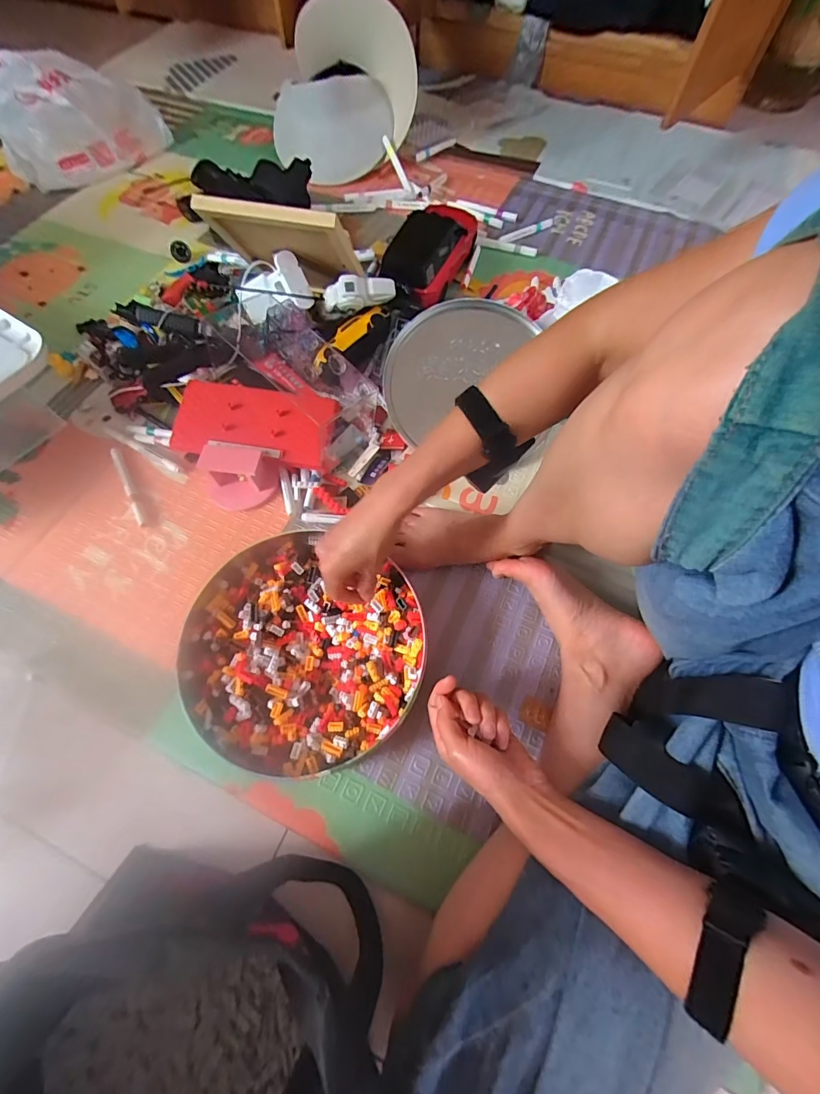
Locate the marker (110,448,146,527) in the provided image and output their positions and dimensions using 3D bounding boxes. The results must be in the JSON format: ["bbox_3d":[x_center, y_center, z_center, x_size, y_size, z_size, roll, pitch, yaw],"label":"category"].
[{"bbox_3d":[-0.373,-0.083,0.554,0.013,0.014,0.127,-28,69,-12],"label":"marker"}]

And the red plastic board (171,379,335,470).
[{"bbox_3d":[-0.208,-0.166,0.563,0.203,0.016,0.099,8,79,1],"label":"red plastic board"}]

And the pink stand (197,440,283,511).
[{"bbox_3d":[-0.226,-0.093,0.544,0.099,0.049,0.080,12,66,5],"label":"pink stand"}]

